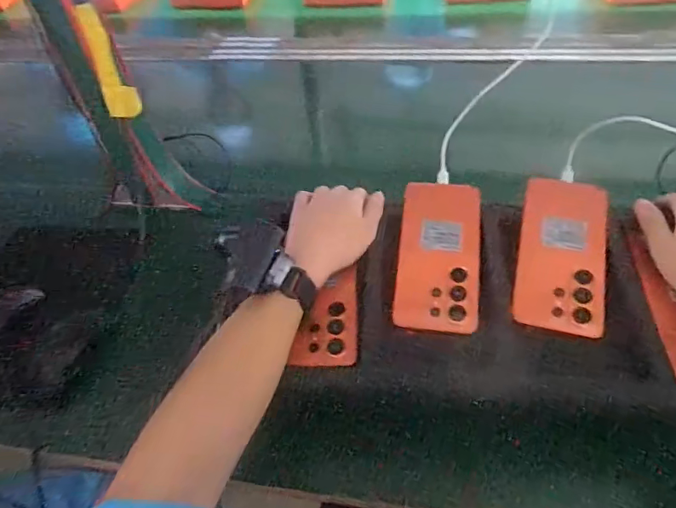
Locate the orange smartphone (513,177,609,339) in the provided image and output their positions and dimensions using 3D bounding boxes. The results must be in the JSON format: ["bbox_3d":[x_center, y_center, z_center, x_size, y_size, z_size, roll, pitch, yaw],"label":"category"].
[{"bbox_3d":[0.217,-0.003,0.480,0.077,0.007,0.163,9,63,14],"label":"orange smartphone"}]

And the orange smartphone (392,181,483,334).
[{"bbox_3d":[0.101,-0.004,0.497,0.078,0.008,0.169,7,59,5],"label":"orange smartphone"}]

